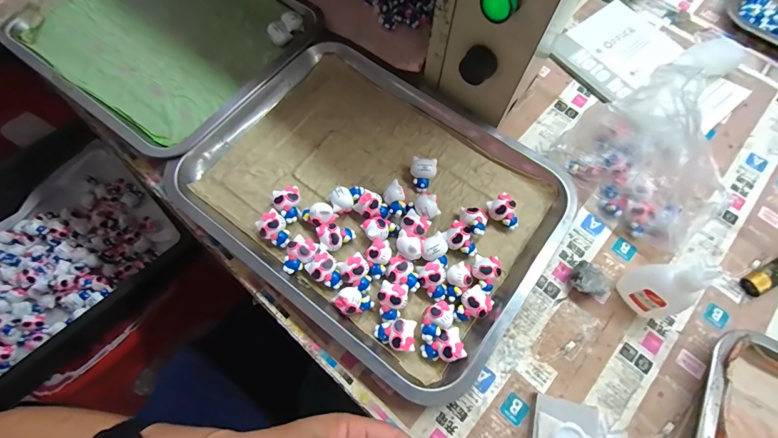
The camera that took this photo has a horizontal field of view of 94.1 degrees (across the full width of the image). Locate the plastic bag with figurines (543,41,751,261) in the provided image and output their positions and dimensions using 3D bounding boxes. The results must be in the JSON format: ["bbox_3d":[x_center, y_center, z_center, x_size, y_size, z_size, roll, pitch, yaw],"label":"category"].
[{"bbox_3d":[0.252,-0.060,0.326,0.097,0.120,0.144,-31,72,-12],"label":"plastic bag with figurines"}]

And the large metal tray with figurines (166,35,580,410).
[{"bbox_3d":[-0.015,-0.033,0.358,0.341,0.024,0.261,36,73,12],"label":"large metal tray with figurines"}]

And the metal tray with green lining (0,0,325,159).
[{"bbox_3d":[-0.275,-0.233,0.446,0.329,0.033,0.260,34,73,12],"label":"metal tray with green lining"}]

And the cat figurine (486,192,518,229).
[{"bbox_3d":[0.110,-0.005,0.351,0.025,0.022,0.033,-23,71,-9],"label":"cat figurine"}]

